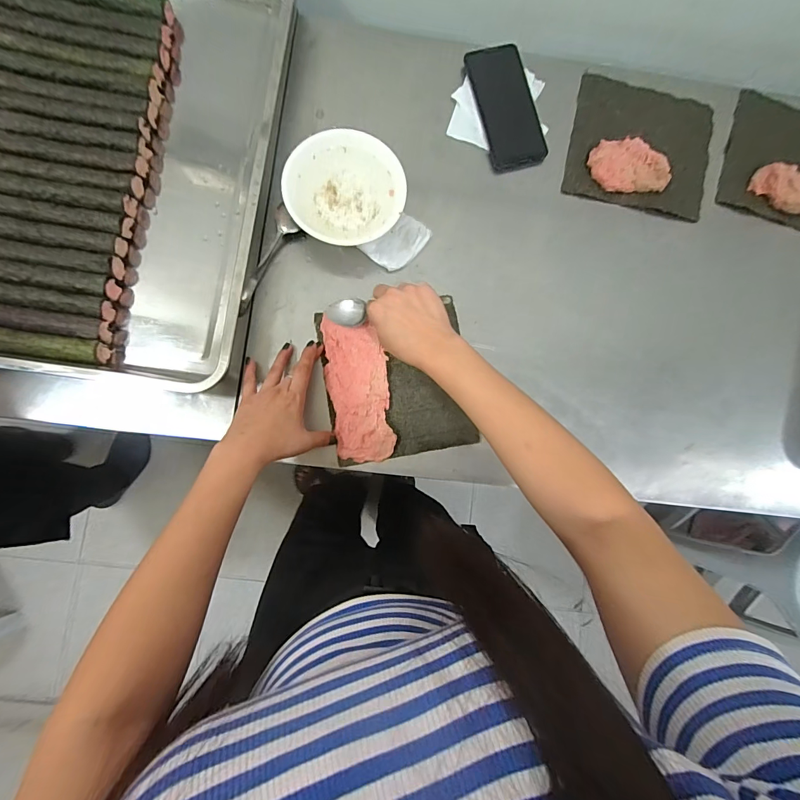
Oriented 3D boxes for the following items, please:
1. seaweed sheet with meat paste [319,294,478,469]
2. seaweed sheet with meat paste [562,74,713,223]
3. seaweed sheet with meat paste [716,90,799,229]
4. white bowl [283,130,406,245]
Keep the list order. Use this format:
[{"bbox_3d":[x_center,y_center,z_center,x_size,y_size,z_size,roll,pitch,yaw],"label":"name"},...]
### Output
[{"bbox_3d":[-0.003,-0.023,0.492,0.173,0.014,0.184,-10,85,-4],"label":"seaweed sheet with meat paste"},{"bbox_3d":[0.341,-0.359,0.544,0.201,0.032,0.183,12,84,-2],"label":"seaweed sheet with meat paste"},{"bbox_3d":[0.566,-0.335,0.554,0.201,0.033,0.180,22,84,-1],"label":"seaweed sheet with meat paste"},{"bbox_3d":[-0.067,-0.258,0.497,0.140,0.049,0.138,0,84,-3],"label":"white bowl"}]

